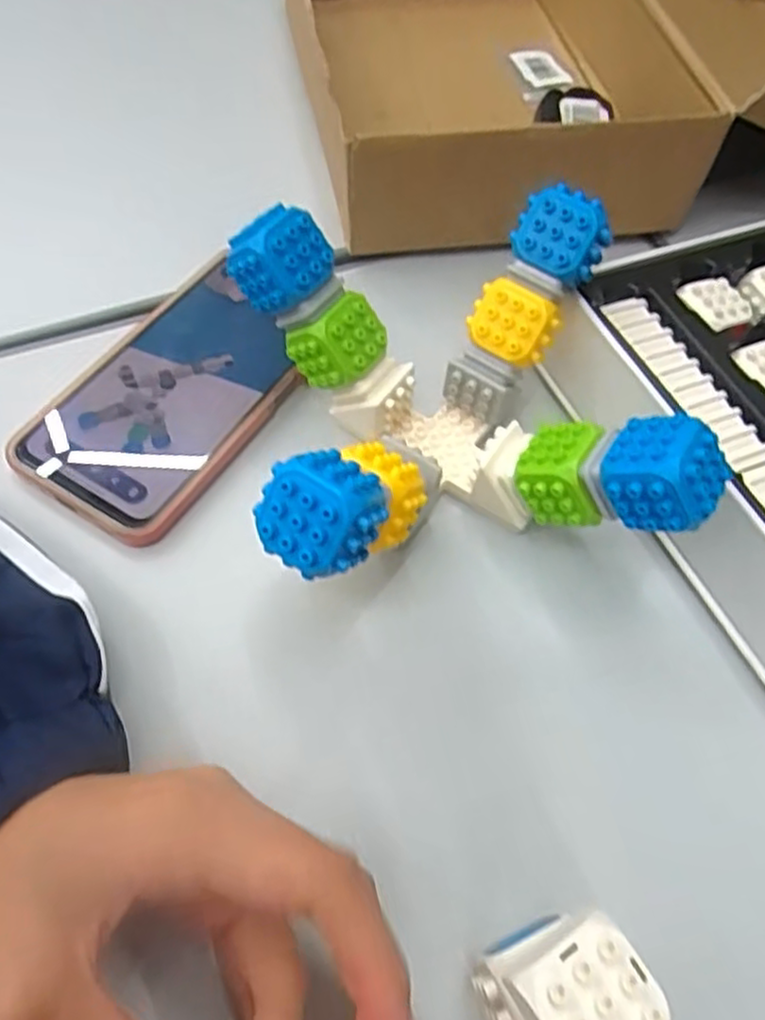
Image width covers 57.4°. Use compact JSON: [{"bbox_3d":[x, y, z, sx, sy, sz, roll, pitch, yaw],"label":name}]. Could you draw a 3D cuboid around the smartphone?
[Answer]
[{"bbox_3d":[-0.097,-0.055,0.329,0.086,0.011,0.139,32,64,14],"label":"smartphone"}]

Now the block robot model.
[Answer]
[{"bbox_3d":[0.026,-0.039,0.285,0.154,0.084,0.145,-6,61,-8],"label":"block robot model"}]

